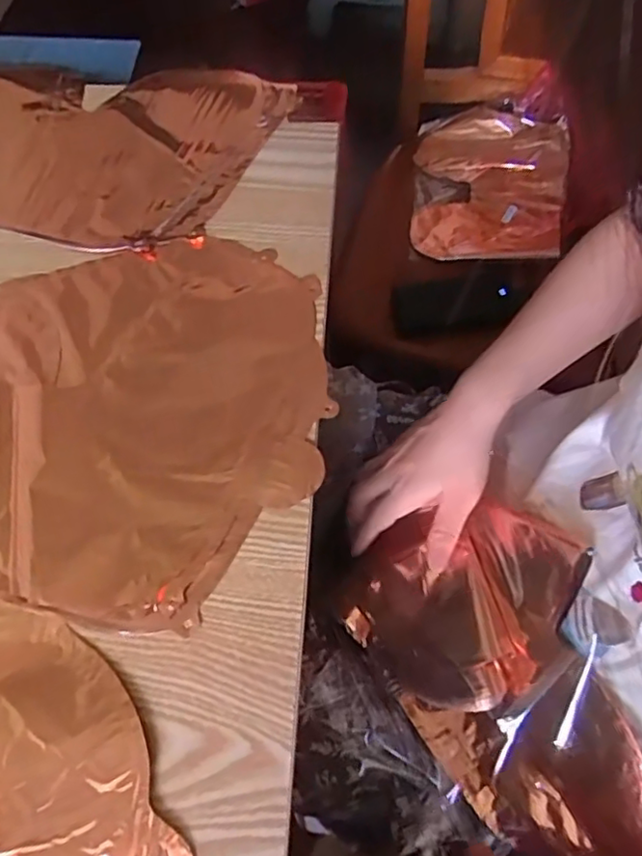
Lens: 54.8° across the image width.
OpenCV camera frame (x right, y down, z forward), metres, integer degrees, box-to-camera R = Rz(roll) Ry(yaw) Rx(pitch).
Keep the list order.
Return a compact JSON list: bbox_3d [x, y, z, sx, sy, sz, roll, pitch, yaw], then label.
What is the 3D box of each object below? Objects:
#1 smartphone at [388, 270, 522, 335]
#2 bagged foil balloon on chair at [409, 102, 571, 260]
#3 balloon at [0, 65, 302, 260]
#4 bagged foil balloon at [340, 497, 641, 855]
[{"bbox_3d":[0.176,-0.168,0.821,0.158,0.015,0.073,-8,78,5],"label":"smartphone"},{"bbox_3d":[0.242,-0.353,0.889,0.206,0.043,0.261,6,66,4],"label":"bagged foil balloon on chair"},{"bbox_3d":[-0.262,-0.239,0.506,0.438,0.014,0.203,9,66,6],"label":"balloon"},{"bbox_3d":[0.131,0.176,0.399,0.050,0.179,0.277,2,45,-47],"label":"bagged foil balloon"}]

